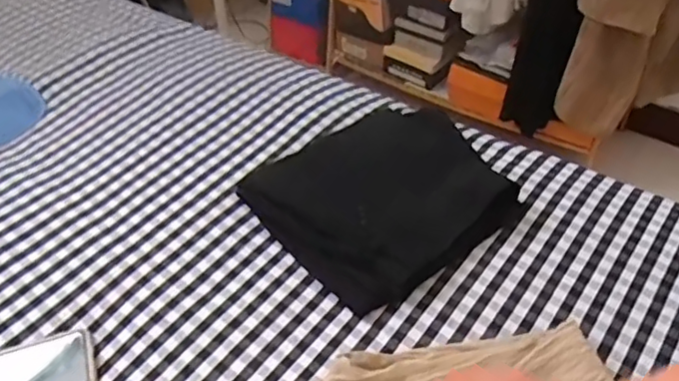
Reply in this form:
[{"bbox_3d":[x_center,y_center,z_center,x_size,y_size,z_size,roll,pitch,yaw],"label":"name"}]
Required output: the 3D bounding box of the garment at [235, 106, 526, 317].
[{"bbox_3d":[0.055,-0.009,0.741,0.288,0.069,0.259,-28,50,-25],"label":"garment"}]

